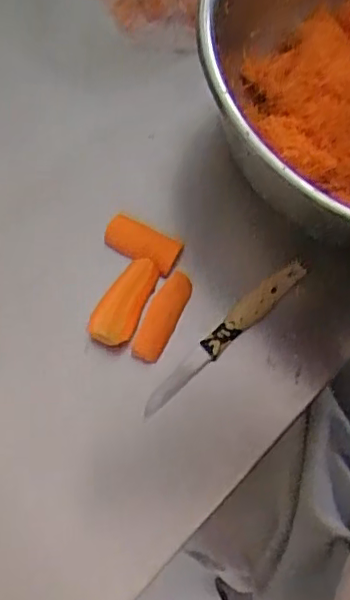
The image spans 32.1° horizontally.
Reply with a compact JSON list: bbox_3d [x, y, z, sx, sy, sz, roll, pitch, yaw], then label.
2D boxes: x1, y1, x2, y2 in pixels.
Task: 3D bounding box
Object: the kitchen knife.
[{"bbox_3d":[0.035,0.024,0.441,0.154,0.020,0.018,-39,73,-18],"label":"kitchen knife"}]

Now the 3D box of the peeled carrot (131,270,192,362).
[{"bbox_3d":[-0.009,0.012,0.440,0.021,0.019,0.068,25,70,4],"label":"peeled carrot"}]

